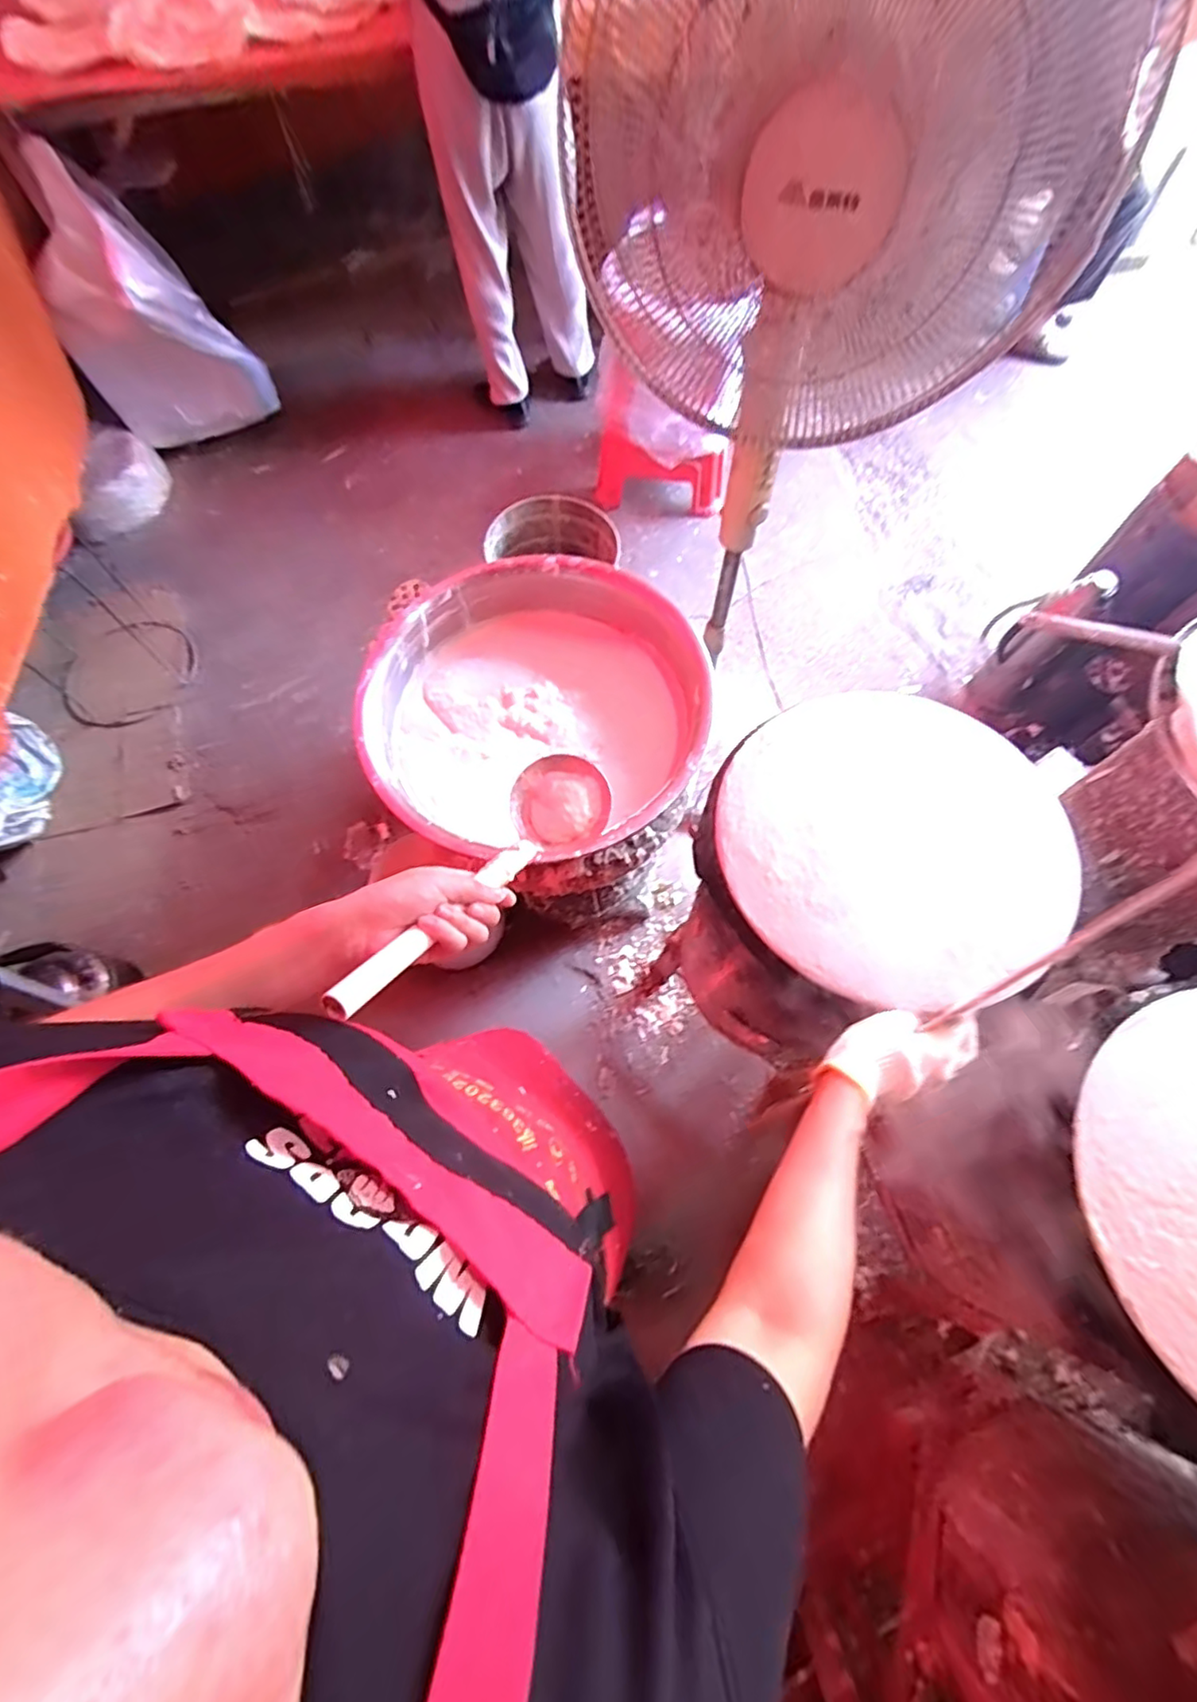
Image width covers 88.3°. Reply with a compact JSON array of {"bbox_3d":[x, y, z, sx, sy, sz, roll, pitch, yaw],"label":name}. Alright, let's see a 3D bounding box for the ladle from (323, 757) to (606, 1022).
[{"bbox_3d":[-0.091,0.015,0.494,0.085,0.062,0.318,27,39,13],"label":"ladle"}]

